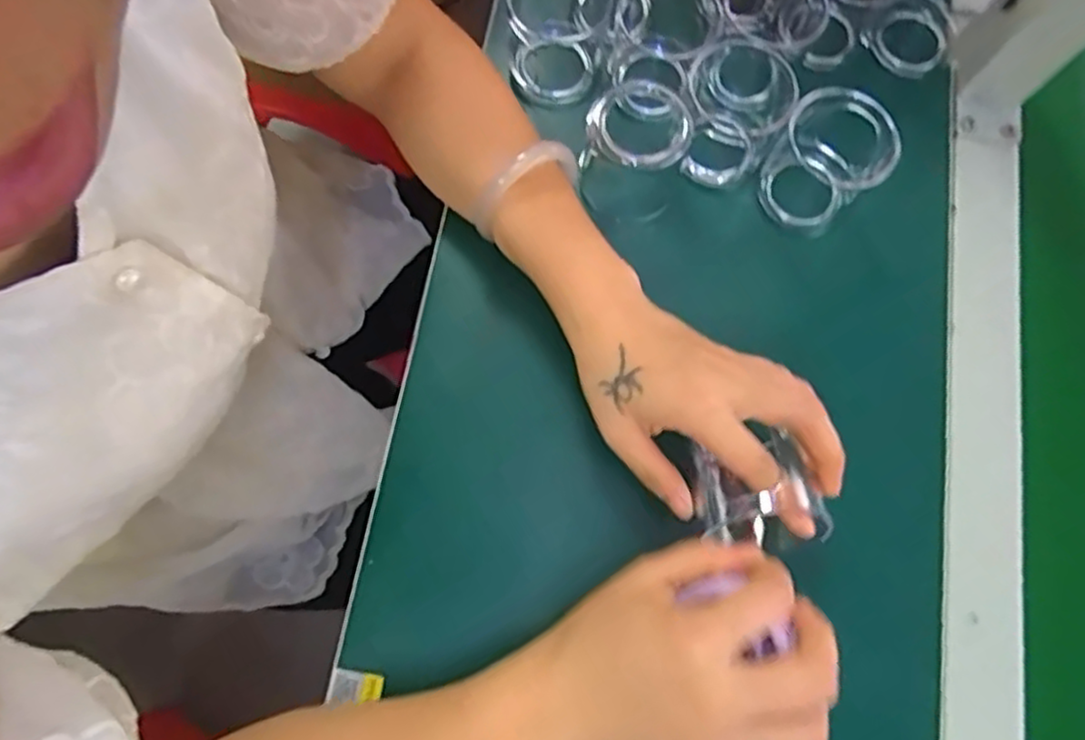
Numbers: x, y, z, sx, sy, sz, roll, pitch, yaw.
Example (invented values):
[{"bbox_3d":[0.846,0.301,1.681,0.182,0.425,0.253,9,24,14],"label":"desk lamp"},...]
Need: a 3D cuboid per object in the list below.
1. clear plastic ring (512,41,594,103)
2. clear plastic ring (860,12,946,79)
[{"bbox_3d":[0.006,-0.187,0.437,0.048,0.004,0.043,-10,75,-6],"label":"clear plastic ring"},{"bbox_3d":[0.239,-0.213,0.455,0.048,0.007,0.045,1,74,-3],"label":"clear plastic ring"}]

